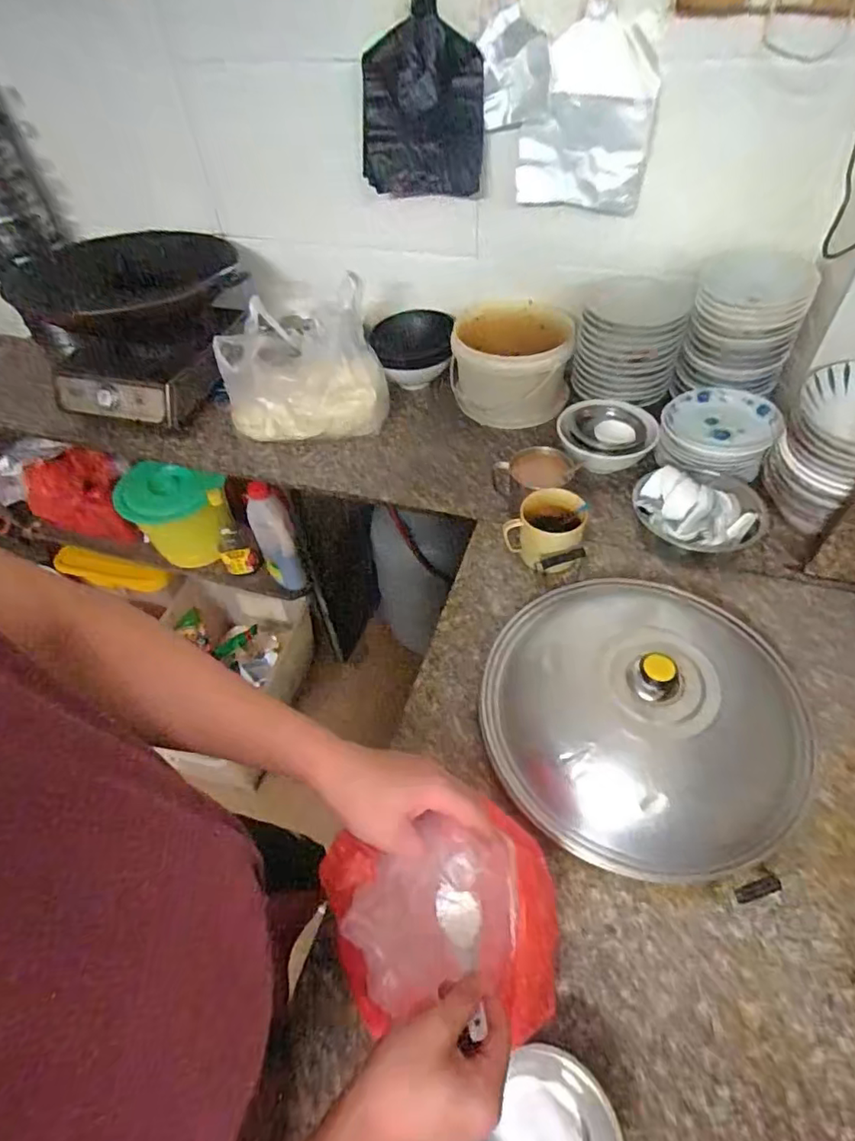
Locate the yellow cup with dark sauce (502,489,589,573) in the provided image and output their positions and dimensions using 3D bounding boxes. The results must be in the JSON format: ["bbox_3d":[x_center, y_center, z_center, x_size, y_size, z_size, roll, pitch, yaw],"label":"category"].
[{"bbox_3d":[0.179,-0.053,0.872,0.112,0.102,0.104,-2,50,2],"label":"yellow cup with dark sauce"}]

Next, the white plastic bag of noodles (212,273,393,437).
[{"bbox_3d":[-0.242,-0.379,1.097,0.302,0.242,0.179,-9,50,-4],"label":"white plastic bag of noodles"}]

